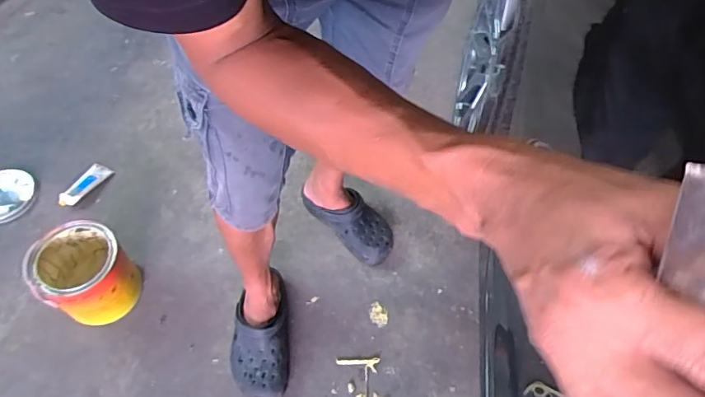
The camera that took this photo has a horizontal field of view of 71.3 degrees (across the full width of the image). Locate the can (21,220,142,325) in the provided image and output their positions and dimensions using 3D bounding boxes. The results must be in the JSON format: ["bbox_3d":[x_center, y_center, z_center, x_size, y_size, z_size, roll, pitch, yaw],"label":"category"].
[{"bbox_3d":[-0.542,0.154,1.003,0.176,0.168,0.163,31,62,20],"label":"can"}]

